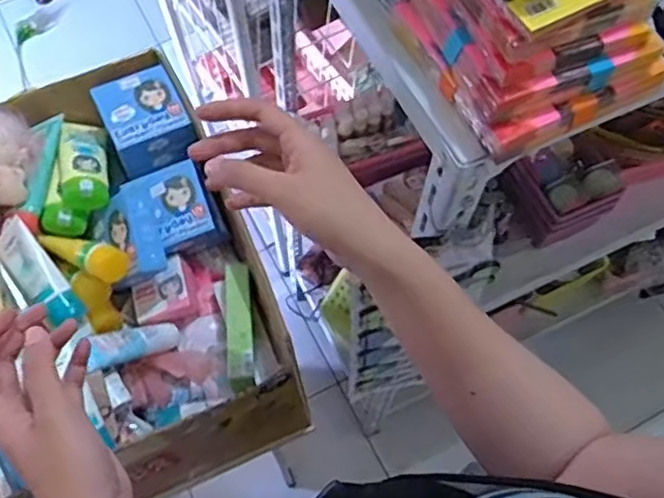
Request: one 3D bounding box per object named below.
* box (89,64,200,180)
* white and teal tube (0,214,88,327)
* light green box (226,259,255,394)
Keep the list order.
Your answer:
[{"bbox_3d":[-0.206,-0.141,0.729,0.087,0.056,0.099,-24,65,-11],"label":"box"},{"bbox_3d":[-0.289,0.024,0.646,0.038,0.030,0.112,-38,87,-17],"label":"white and teal tube"},{"bbox_3d":[-0.093,0.072,0.653,0.025,0.016,0.135,-6,63,-3],"label":"light green box"}]

